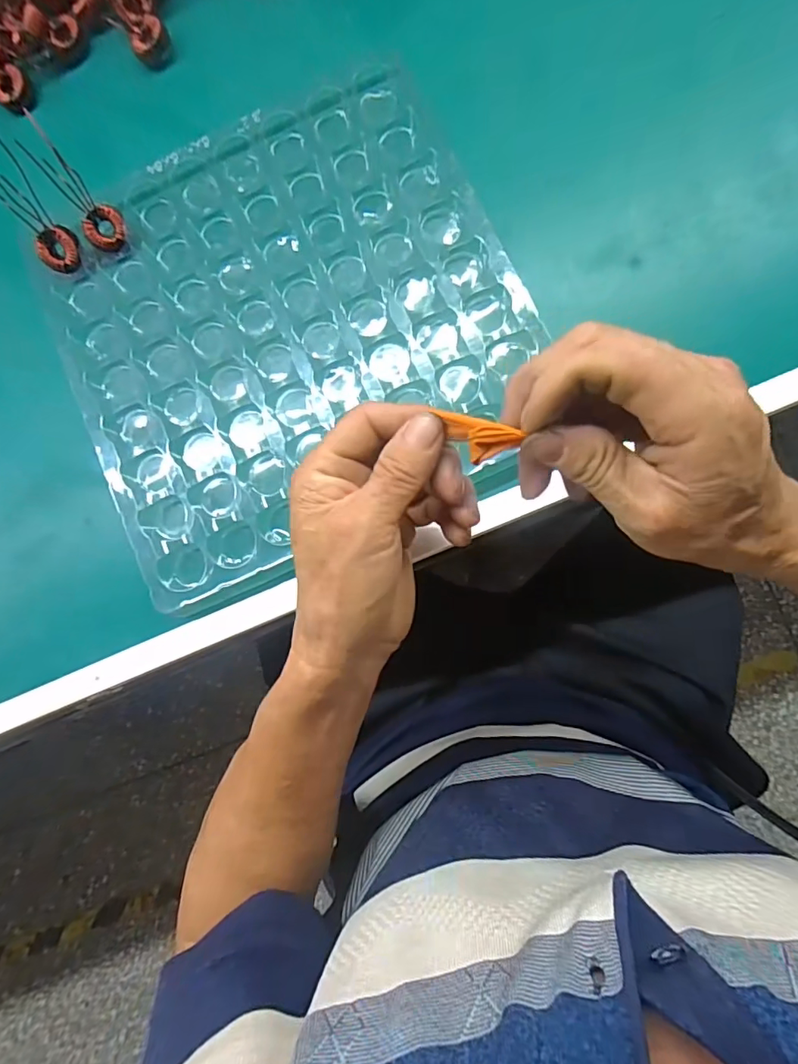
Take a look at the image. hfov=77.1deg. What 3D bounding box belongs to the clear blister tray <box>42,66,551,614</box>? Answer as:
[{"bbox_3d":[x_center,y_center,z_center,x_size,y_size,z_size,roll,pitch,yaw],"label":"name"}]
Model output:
[{"bbox_3d":[-0.072,-0.131,0.326,0.277,0.021,0.280,-25,84,2],"label":"clear blister tray"}]

